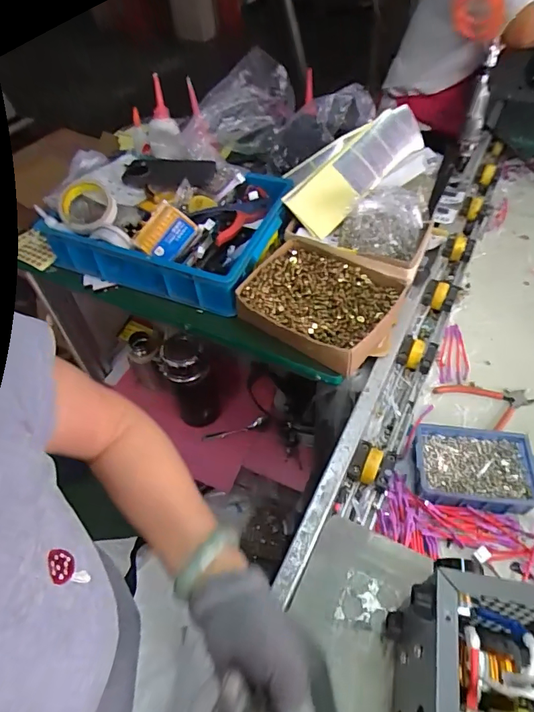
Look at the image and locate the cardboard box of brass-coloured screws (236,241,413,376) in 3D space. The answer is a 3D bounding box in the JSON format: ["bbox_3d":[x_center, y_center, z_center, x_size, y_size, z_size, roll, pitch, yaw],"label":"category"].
[{"bbox_3d":[0.084,-0.087,0.690,0.214,0.052,0.201,26,56,22],"label":"cardboard box of brass-coloured screws"}]

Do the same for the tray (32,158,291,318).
[{"bbox_3d":[-0.167,-0.233,0.795,0.377,0.099,0.272,17,53,16],"label":"tray"}]

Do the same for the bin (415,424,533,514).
[{"bbox_3d":[0.271,0.151,0.595,0.153,0.045,0.102,5,51,7],"label":"bin"}]

